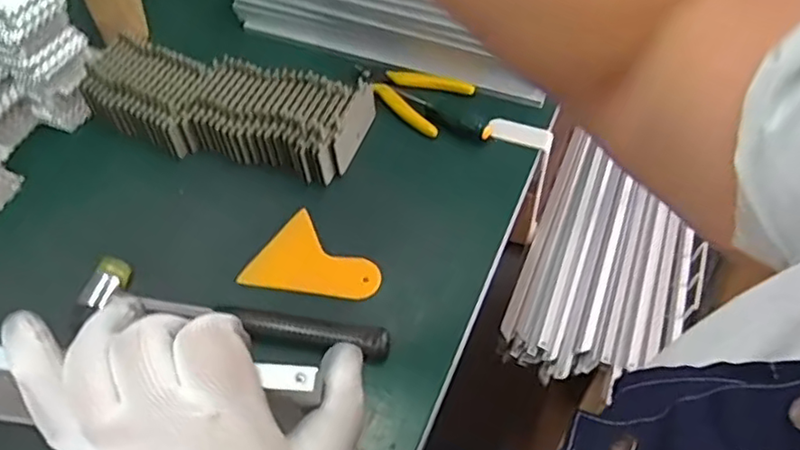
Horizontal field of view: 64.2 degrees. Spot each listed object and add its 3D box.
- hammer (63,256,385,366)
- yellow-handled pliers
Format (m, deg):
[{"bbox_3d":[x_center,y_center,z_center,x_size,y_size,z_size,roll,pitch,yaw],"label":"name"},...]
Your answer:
[{"bbox_3d":[-0.131,0.071,0.486,0.246,0.023,0.049,10,53,7],"label":"hammer"},{"bbox_3d":[0.004,-0.138,0.641,0.122,0.013,0.066,32,60,23],"label":"yellow-handled pliers"}]

